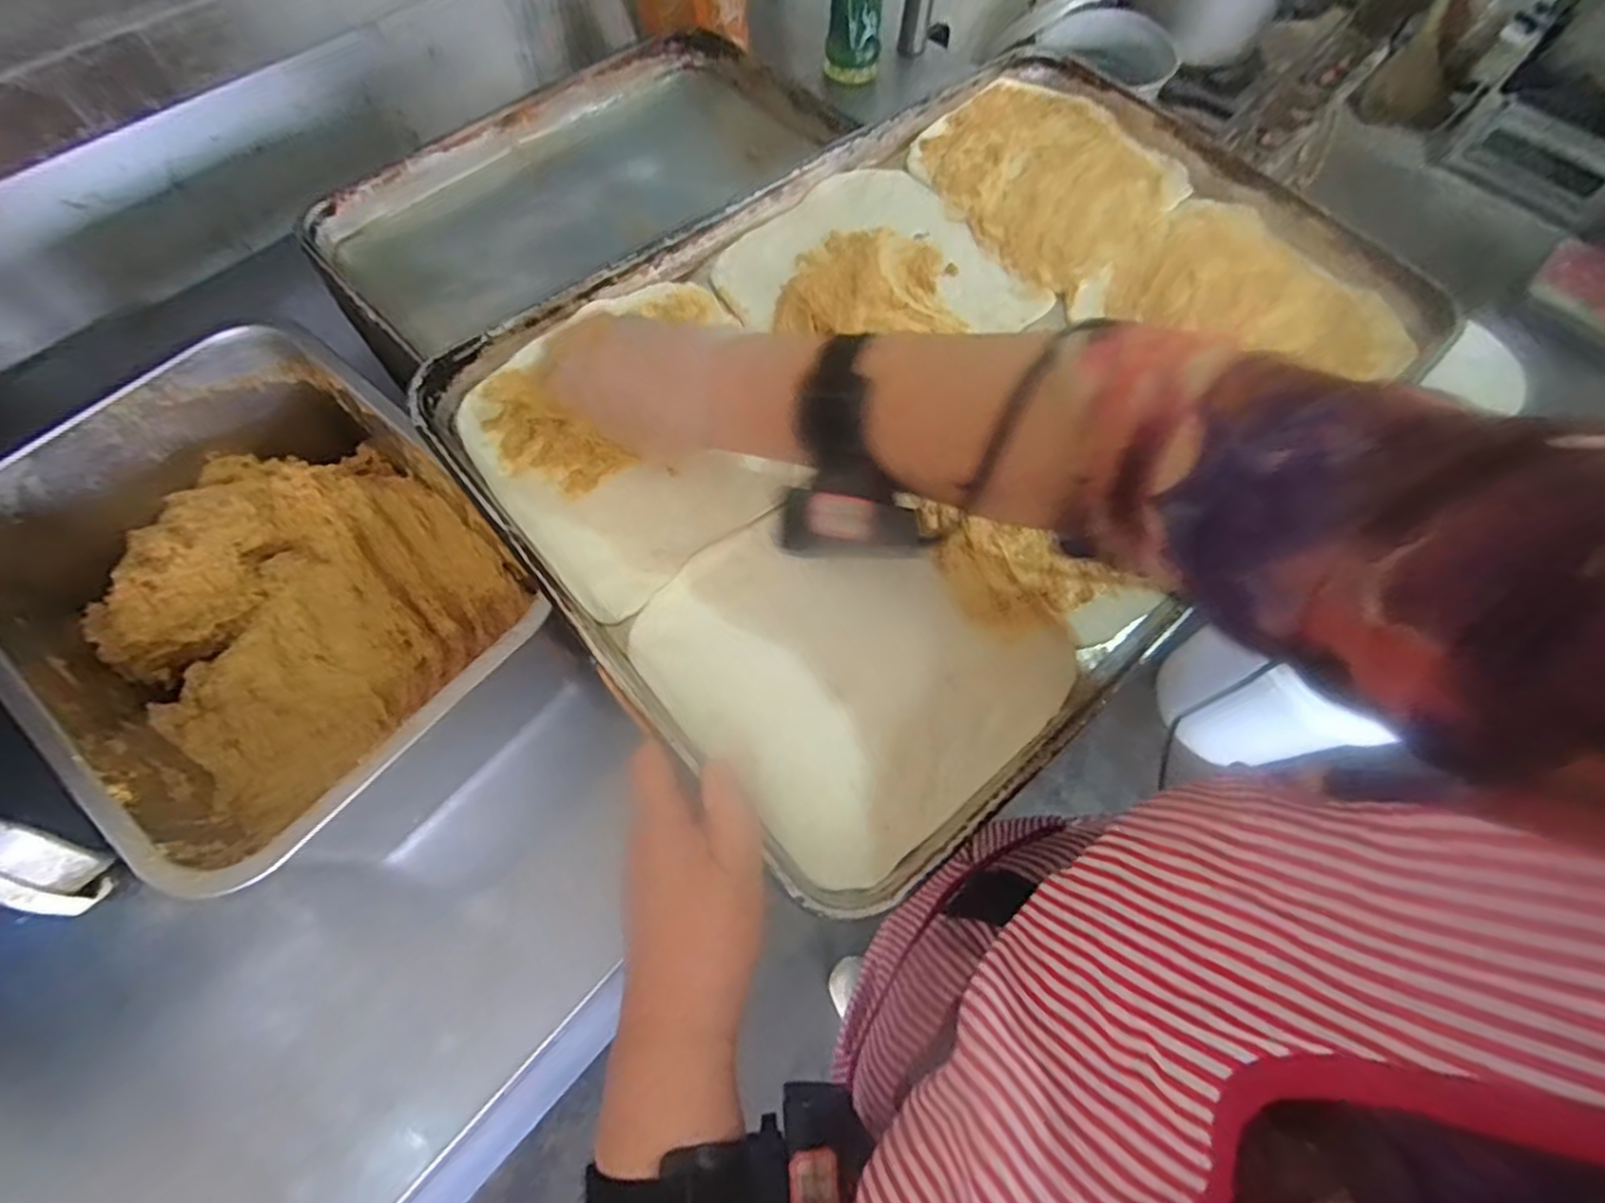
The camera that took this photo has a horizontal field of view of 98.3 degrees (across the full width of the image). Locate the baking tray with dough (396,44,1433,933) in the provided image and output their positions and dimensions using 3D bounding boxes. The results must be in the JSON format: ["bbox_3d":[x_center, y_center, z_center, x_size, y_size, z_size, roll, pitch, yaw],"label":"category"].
[{"bbox_3d":[0.107,-0.158,0.455,0.594,0.029,0.392,-38,72,-18],"label":"baking tray with dough"}]

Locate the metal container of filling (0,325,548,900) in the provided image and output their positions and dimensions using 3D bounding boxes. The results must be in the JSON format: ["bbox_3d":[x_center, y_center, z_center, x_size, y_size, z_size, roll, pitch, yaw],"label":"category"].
[{"bbox_3d":[-0.351,-0.003,0.469,0.353,0.113,0.250,40,70,15],"label":"metal container of filling"}]

